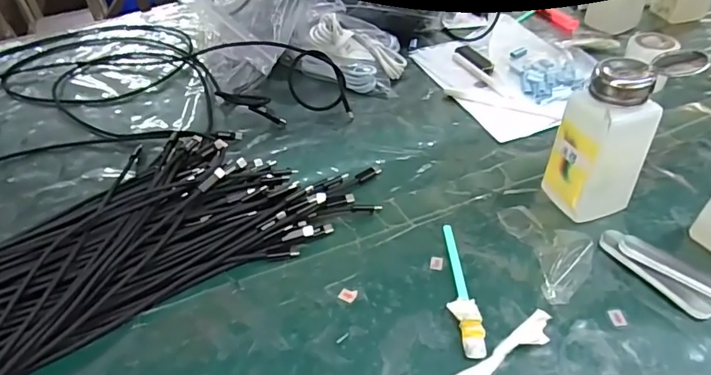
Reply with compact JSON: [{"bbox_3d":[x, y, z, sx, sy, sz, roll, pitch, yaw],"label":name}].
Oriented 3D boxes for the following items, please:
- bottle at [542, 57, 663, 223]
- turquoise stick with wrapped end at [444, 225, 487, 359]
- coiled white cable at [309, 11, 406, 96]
[{"bbox_3d":[0.192,-0.035,0.379,0.052,0.128,0.048,-14,42,-10],"label":"bottle"},{"bbox_3d":[0.075,0.071,0.363,0.019,0.009,0.119,-6,41,-1],"label":"turquoise stick with wrapped end"},{"bbox_3d":[0.005,-0.164,0.582,0.107,0.075,0.079,-1,41,5],"label":"coiled white cable"}]

